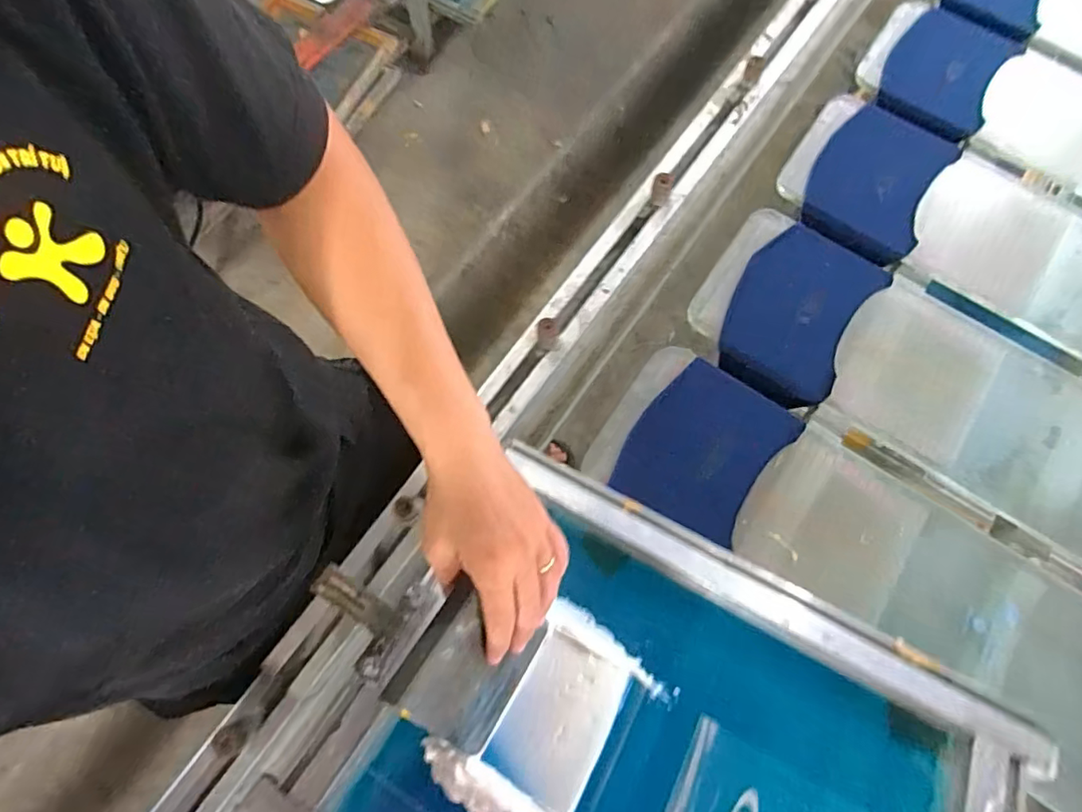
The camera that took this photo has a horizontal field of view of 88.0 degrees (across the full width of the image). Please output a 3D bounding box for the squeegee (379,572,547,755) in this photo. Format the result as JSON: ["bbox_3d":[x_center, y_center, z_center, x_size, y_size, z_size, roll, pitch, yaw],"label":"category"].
[{"bbox_3d":[-0.052,0.196,0.414,0.017,0.124,0.094,12,53,36],"label":"squeegee"}]

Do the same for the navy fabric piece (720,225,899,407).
[{"bbox_3d":[0.301,-0.114,0.656,0.144,0.018,0.222,33,73,9],"label":"navy fabric piece"}]

